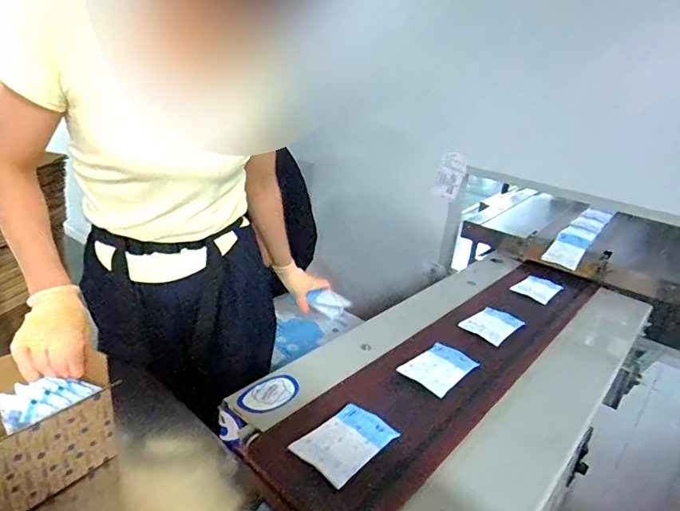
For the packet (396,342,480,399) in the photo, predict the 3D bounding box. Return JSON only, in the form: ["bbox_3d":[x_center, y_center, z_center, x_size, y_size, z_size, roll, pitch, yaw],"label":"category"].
[{"bbox_3d":[0.174,0.193,0.808,0.086,0.016,0.135,26,31,35],"label":"packet"}]

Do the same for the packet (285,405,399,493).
[{"bbox_3d":[0.010,0.247,0.620,0.082,0.009,0.134,29,29,34],"label":"packet"}]

